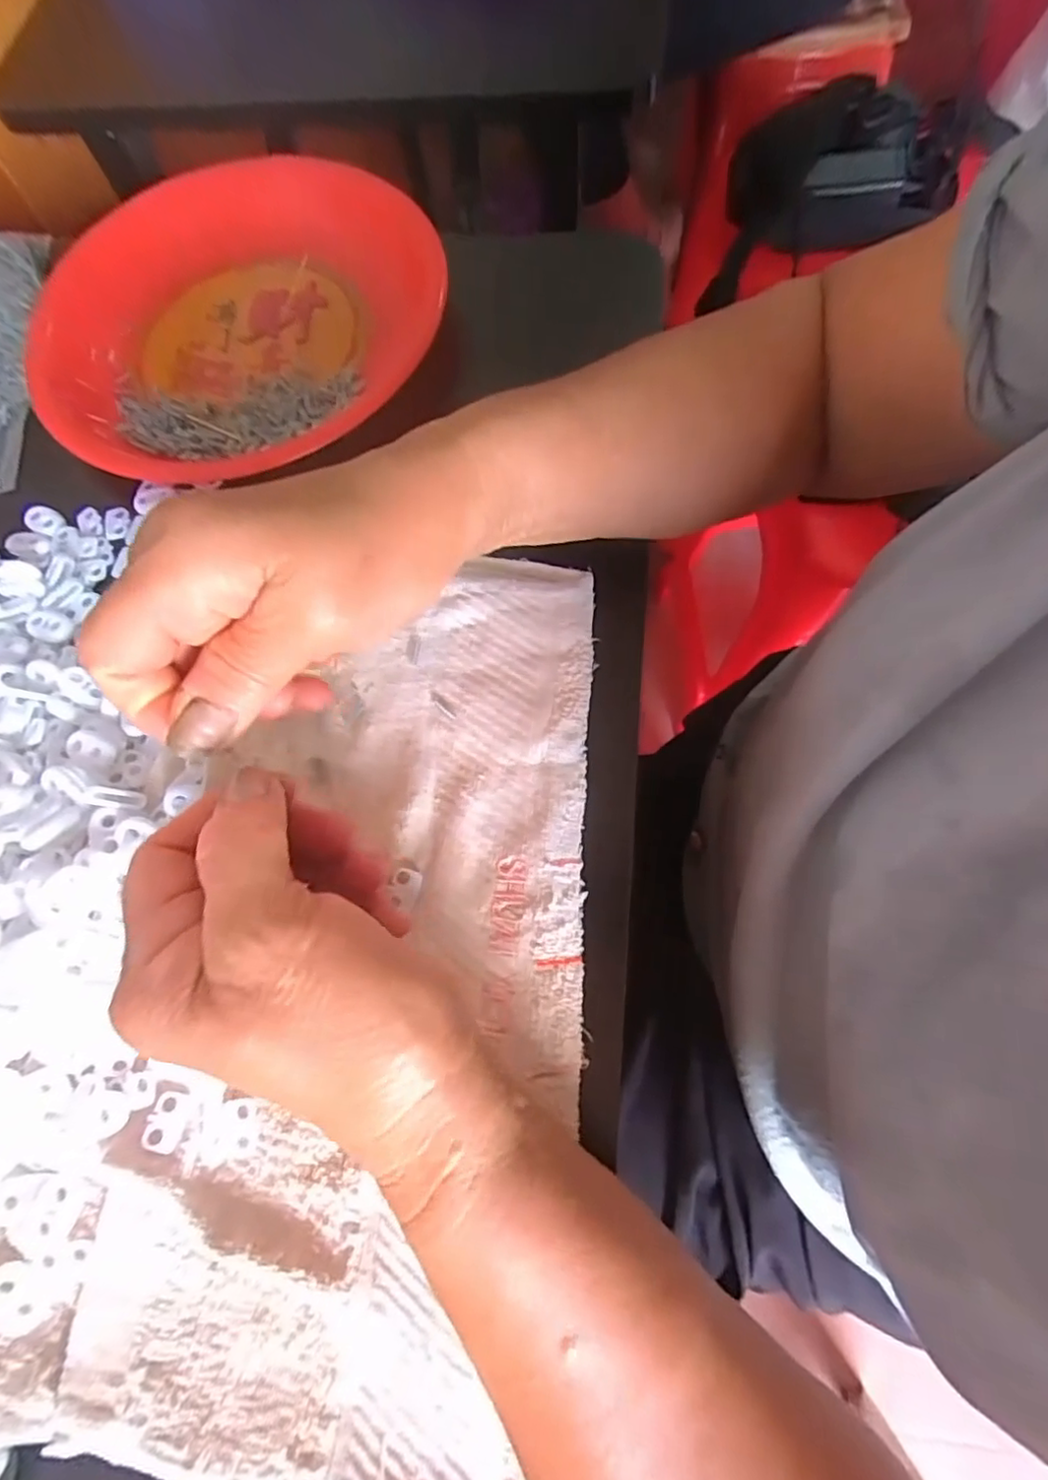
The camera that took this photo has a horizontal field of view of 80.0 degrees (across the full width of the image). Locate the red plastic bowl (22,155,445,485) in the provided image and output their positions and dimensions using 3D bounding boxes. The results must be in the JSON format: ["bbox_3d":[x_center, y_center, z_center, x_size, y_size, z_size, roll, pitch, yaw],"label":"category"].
[{"bbox_3d":[-0.148,-0.235,0.344,0.212,0.049,0.219,-11,71,1],"label":"red plastic bowl"}]

